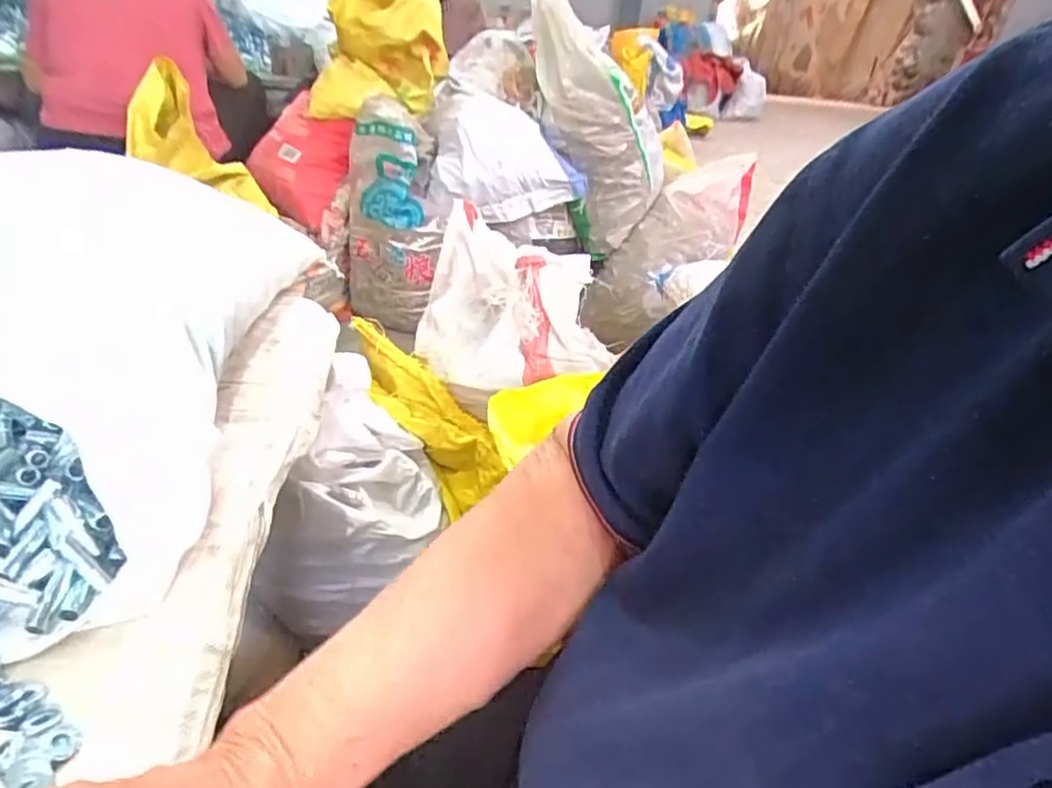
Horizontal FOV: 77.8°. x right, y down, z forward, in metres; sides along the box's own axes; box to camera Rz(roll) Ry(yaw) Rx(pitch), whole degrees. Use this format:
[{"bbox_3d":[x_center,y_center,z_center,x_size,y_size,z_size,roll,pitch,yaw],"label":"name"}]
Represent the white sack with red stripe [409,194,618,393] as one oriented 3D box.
[{"bbox_3d":[-0.027,-0.142,0.991,0.259,0.181,0.267,-7,34,-22],"label":"white sack with red stripe"}]

